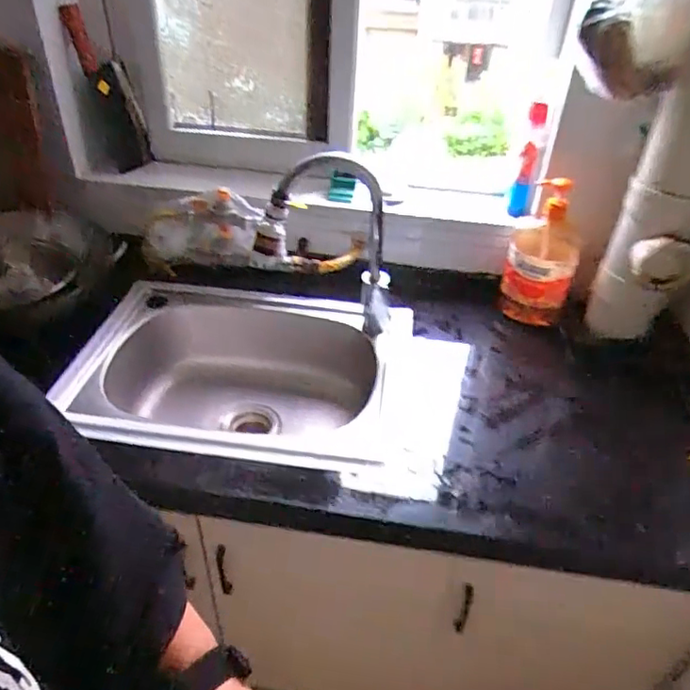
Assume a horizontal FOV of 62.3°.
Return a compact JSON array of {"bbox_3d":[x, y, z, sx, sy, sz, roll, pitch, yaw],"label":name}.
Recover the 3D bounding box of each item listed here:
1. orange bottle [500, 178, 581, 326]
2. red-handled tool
[{"bbox_3d":[0.354,-0.163,1.018,0.117,0.253,0.100,12,40,13],"label":"orange bottle"},{"bbox_3d":[-0.442,-0.472,1.084,0.106,0.291,0.047,-13,41,-18],"label":"red-handled tool"}]

